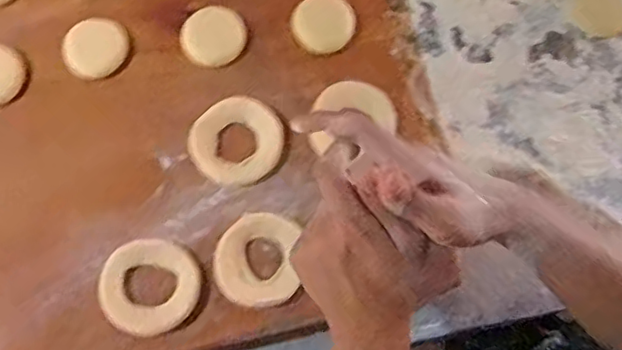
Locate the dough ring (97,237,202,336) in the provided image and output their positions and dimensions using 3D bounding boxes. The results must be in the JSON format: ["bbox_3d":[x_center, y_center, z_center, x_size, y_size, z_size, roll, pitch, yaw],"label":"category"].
[{"bbox_3d":[-0.141,0.096,0.543,0.087,0.008,0.081,0,76,-1],"label":"dough ring"}]

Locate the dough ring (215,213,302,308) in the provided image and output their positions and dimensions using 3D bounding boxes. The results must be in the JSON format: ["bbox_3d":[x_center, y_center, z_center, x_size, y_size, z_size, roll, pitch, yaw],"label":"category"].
[{"bbox_3d":[-0.048,0.074,0.549,0.073,0.008,0.079,0,76,-1],"label":"dough ring"}]

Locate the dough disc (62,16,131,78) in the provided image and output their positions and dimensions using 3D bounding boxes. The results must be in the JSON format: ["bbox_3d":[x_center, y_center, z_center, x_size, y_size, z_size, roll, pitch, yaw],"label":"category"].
[{"bbox_3d":[-0.206,-0.123,0.597,0.053,0.013,0.061,44,80,9],"label":"dough disc"}]

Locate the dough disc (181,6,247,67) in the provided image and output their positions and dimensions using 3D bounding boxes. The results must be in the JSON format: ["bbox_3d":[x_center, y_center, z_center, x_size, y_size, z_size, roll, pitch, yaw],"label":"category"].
[{"bbox_3d":[-0.094,-0.134,0.602,0.060,0.012,0.057,0,76,-1],"label":"dough disc"}]

